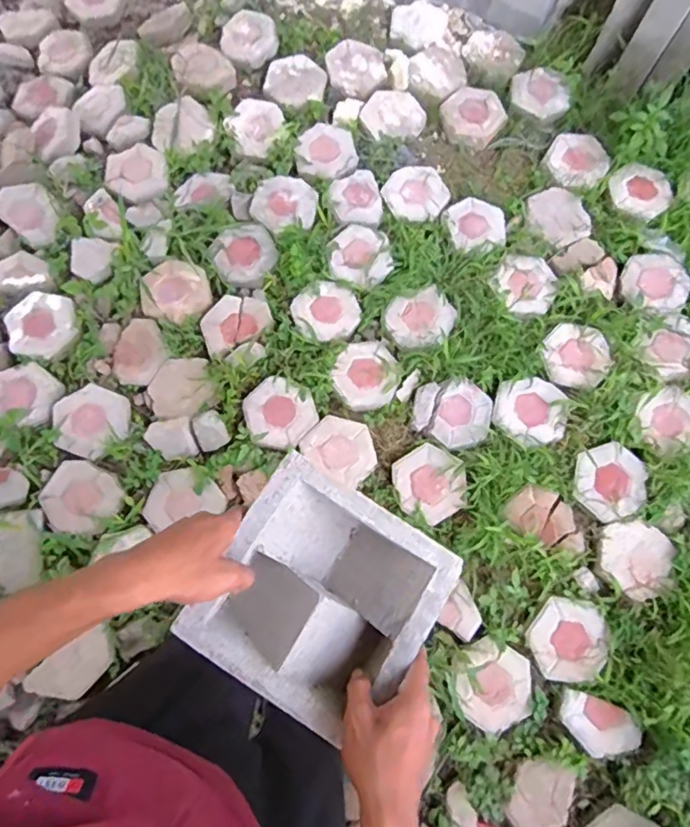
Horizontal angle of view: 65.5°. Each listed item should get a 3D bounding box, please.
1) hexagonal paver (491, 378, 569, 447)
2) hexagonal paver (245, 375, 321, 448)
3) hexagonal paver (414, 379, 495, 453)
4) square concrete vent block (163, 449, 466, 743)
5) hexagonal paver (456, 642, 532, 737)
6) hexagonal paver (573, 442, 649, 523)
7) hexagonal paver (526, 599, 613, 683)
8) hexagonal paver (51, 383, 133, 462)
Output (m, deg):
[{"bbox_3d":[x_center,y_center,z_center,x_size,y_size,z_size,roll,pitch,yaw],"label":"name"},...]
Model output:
[{"bbox_3d":[0.516,-0.009,1.489,0.185,0.036,0.188,8,73,2],"label":"hexagonal paver"},{"bbox_3d":[-0.182,-0.005,1.507,0.188,0.028,0.197,-18,74,-6],"label":"hexagonal paver"},{"bbox_3d":[0.302,-0.004,1.508,0.213,0.034,0.193,35,76,10],"label":"hexagonal paver"},{"bbox_3d":[-0.021,0.176,0.516,0.192,0.077,0.194,31,75,10],"label":"square concrete vent block"},{"bbox_3d":[0.364,0.667,1.304,0.177,0.027,0.190,5,73,1],"label":"hexagonal paver"},{"bbox_3d":[0.712,0.185,1.444,0.189,0.057,0.192,-19,74,-6],"label":"hexagonal paver"},{"bbox_3d":[0.558,0.564,1.344,0.191,0.034,0.198,-12,73,-4],"label":"hexagonal paver"},{"bbox_3d":[-0.713,0.017,1.500,0.207,0.047,0.203,20,74,5],"label":"hexagonal paver"}]

